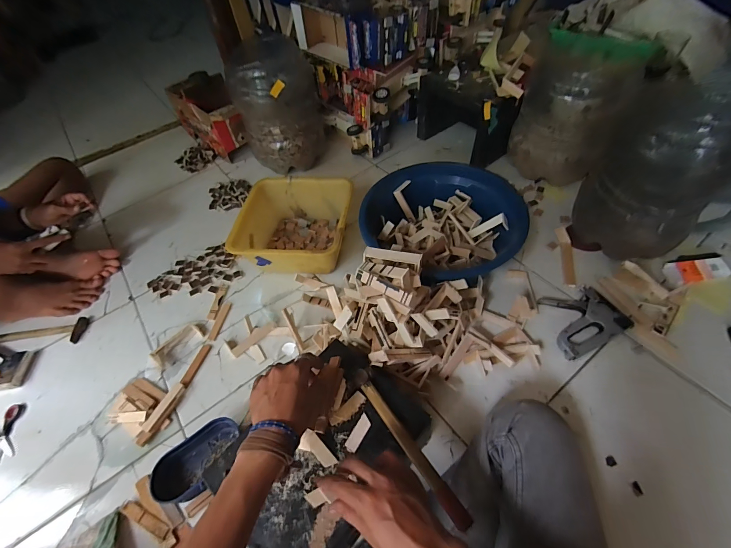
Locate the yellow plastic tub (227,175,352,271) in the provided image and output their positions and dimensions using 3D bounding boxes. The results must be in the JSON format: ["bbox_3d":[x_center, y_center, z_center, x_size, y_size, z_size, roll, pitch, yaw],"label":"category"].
[{"bbox_3d":[-0.177,-0.127,0.878,0.269,0.139,0.269,-1,56,1],"label":"yellow plastic tub"}]

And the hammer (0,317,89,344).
[{"bbox_3d":[-0.844,0.142,0.827,0.322,0.026,0.064,-6,52,2],"label":"hammer"}]

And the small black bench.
[{"bbox_3d":[0.285,-0.474,1.019,0.115,0.205,0.329,-33,56,-18],"label":"small black bench"}]

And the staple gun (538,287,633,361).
[{"bbox_3d":[0.440,0.086,0.702,0.154,0.031,0.134,-22,53,-11],"label":"staple gun"}]

